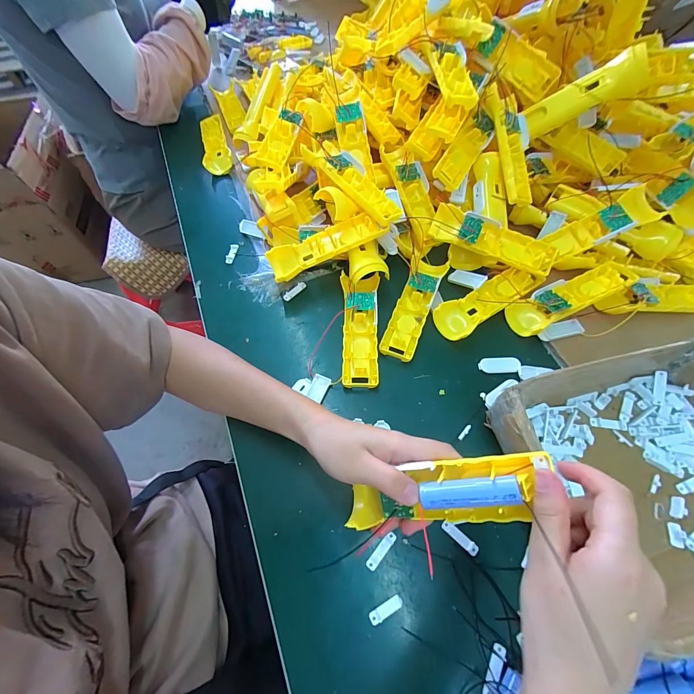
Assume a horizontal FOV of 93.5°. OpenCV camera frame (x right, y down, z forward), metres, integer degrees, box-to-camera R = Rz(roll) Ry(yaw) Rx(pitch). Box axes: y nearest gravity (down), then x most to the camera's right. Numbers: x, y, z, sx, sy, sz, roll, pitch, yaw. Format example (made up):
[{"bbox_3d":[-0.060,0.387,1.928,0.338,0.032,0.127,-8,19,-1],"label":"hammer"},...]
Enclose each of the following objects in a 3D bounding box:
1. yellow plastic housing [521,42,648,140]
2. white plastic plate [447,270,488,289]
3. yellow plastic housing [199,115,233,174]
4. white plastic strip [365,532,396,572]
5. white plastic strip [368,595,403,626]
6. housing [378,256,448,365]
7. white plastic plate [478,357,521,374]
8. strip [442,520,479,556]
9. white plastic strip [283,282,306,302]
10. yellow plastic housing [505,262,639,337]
[{"bbox_3d":[0.302,-0.317,0.422,0.128,0.048,0.030,-5,50,47],"label":"yellow plastic housing"},{"bbox_3d":[0.163,-0.094,0.446,0.022,0.004,0.053,-52,41,-2],"label":"white plastic plate"},{"bbox_3d":[-0.244,-0.370,0.602,0.049,0.030,0.153,-16,62,-9],"label":"yellow plastic housing"},{"bbox_3d":[0.033,0.192,0.308,0.011,0.004,0.038,38,67,19],"label":"white plastic strip"},{"bbox_3d":[0.034,0.231,0.286,0.032,0.004,0.010,-25,64,-13],"label":"white plastic strip"},{"bbox_3d":[0.089,-0.057,0.427,0.047,0.022,0.157,18,62,10],"label":"housing"},{"bbox_3d":[0.187,0.023,0.400,0.049,0.007,0.020,0,61,0],"label":"white plastic plate"},{"bbox_3d":[0.108,0.182,0.312,0.038,0.004,0.010,39,68,19],"label":"strip"},{"bbox_3d":[-0.073,-0.078,0.459,0.011,0.007,0.040,39,68,19],"label":"white plastic strip"},{"bbox_3d":[0.294,-0.064,0.425,0.176,0.034,0.045,-21,63,-11],"label":"yellow plastic housing"}]

